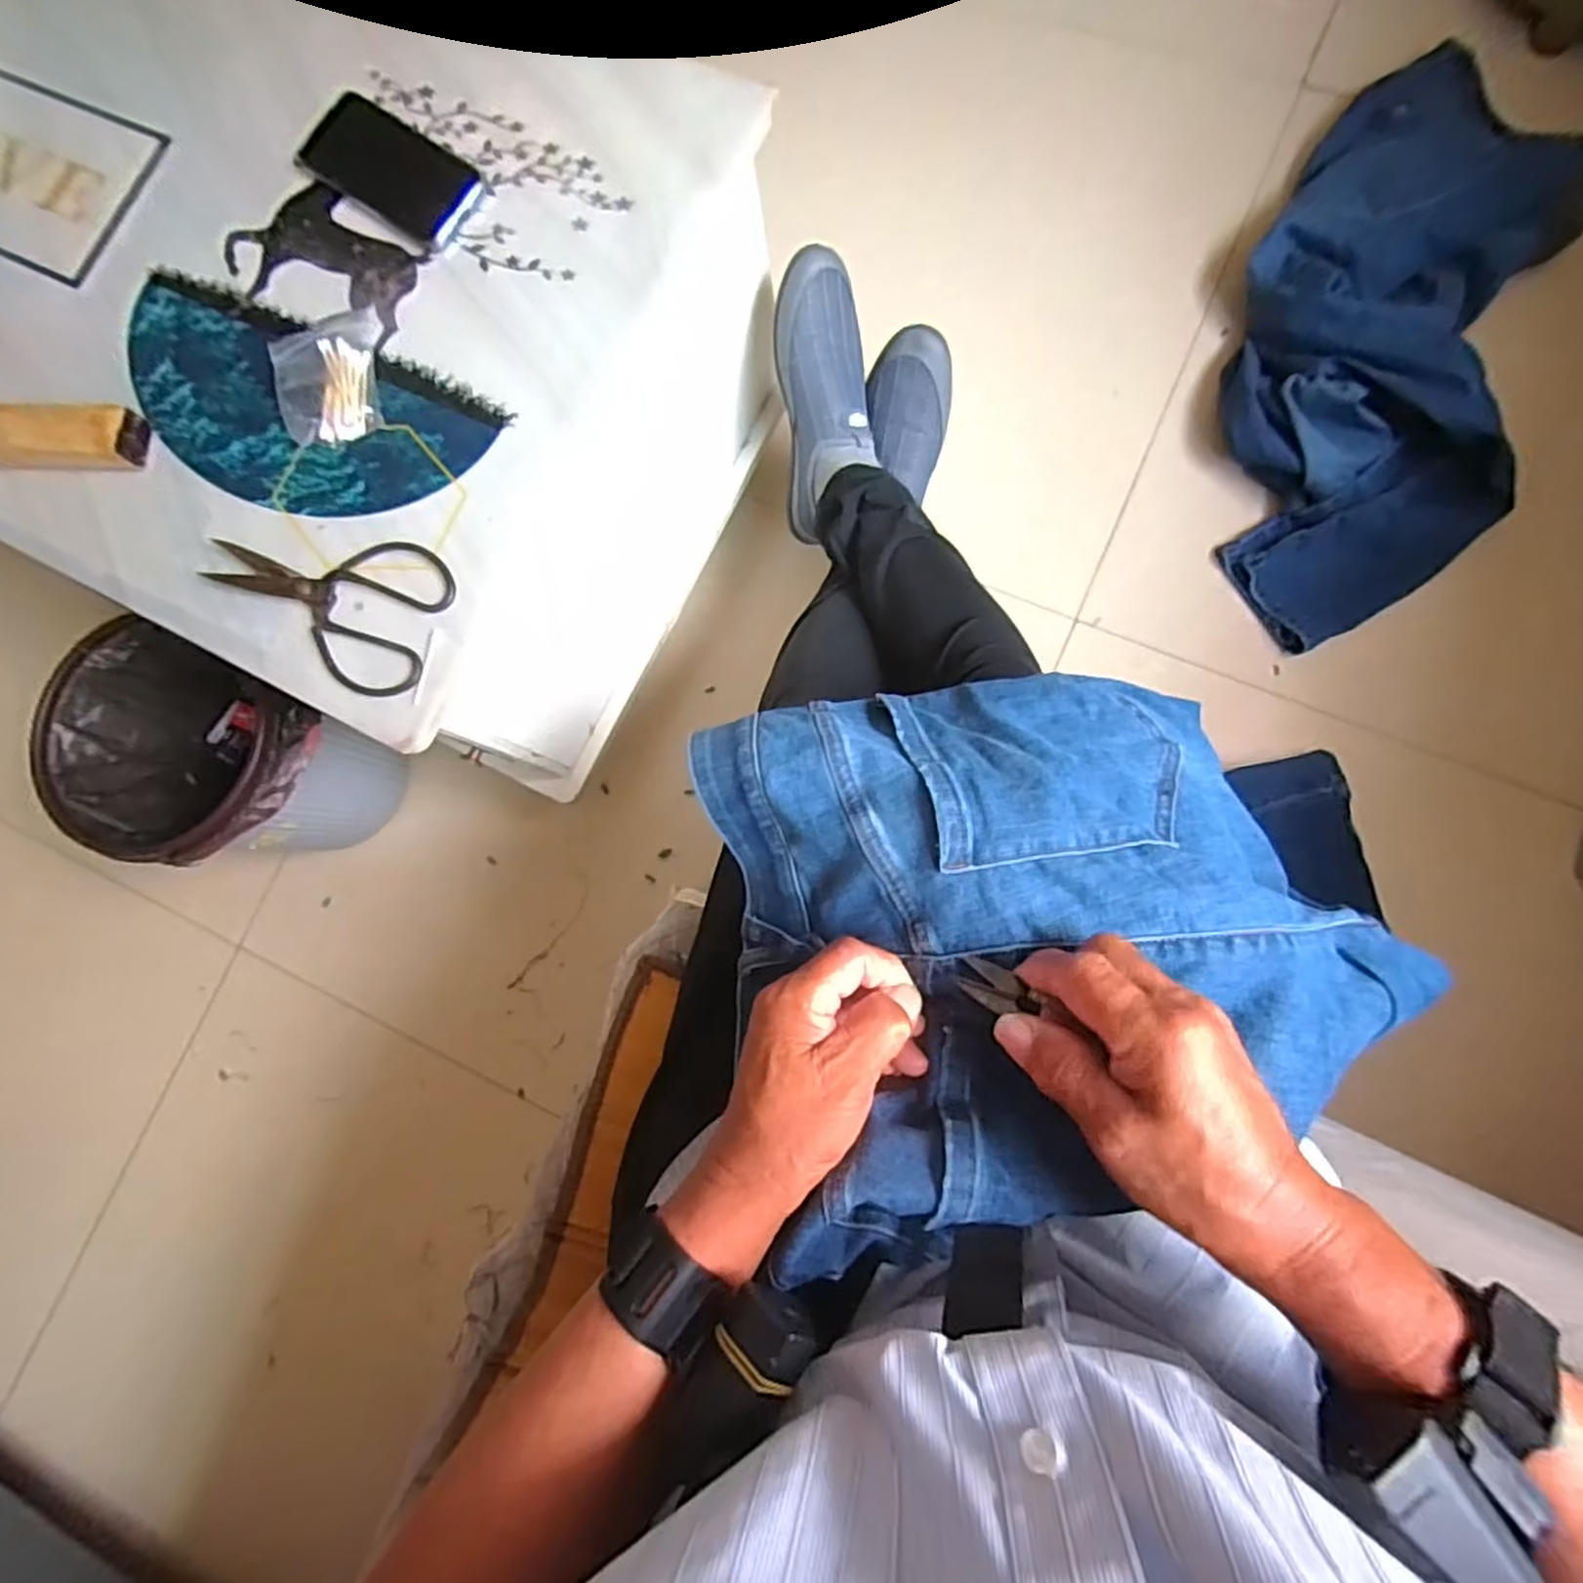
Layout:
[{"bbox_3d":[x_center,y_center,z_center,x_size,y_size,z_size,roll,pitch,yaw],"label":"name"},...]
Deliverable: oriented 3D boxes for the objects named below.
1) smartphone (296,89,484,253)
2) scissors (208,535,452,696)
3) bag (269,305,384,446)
[{"bbox_3d":[-0.333,-0.517,0.611,0.168,0.012,0.077,34,87,9],"label":"smartphone"},{"bbox_3d":[-0.351,-0.143,0.551,0.191,0.007,0.114,14,84,8],"label":"scissors"},{"bbox_3d":[-0.363,-0.327,0.582,0.081,0.016,0.113,-17,81,3],"label":"bag"}]

